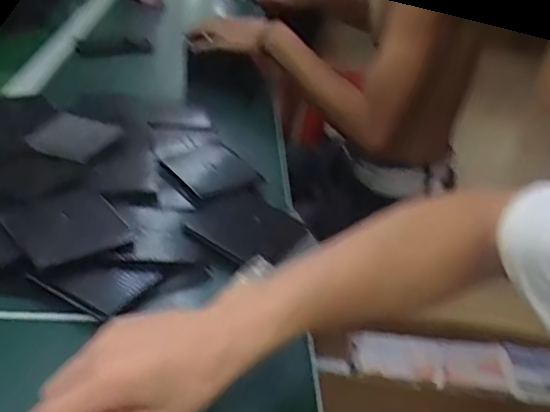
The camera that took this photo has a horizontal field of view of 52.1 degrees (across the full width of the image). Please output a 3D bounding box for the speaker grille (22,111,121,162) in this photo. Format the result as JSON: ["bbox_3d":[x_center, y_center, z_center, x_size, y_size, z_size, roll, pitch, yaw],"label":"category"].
[{"bbox_3d":[-0.254,-0.090,0.721,0.105,0.009,0.093,15,38,13],"label":"speaker grille"}]

